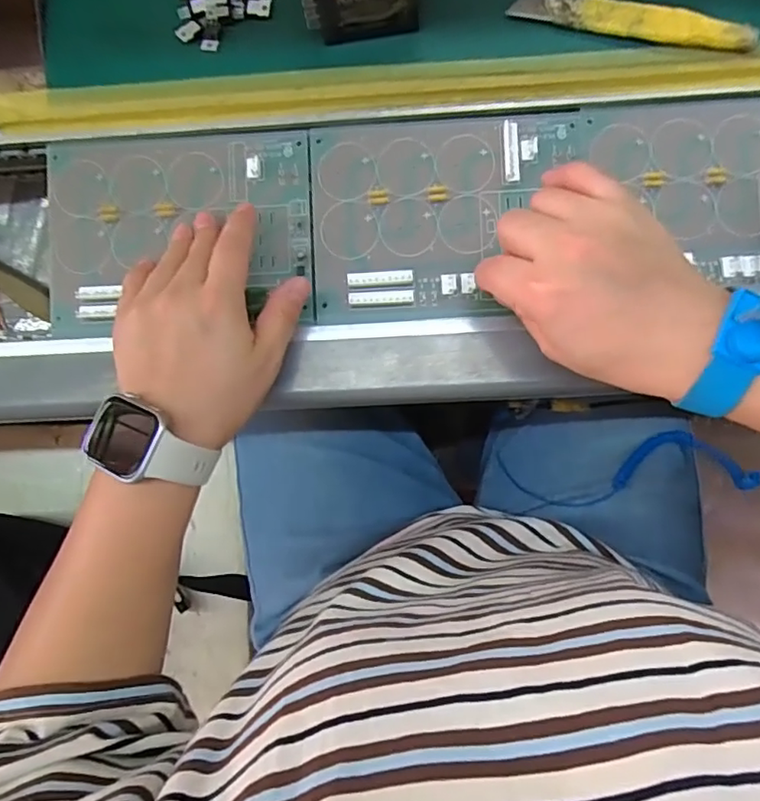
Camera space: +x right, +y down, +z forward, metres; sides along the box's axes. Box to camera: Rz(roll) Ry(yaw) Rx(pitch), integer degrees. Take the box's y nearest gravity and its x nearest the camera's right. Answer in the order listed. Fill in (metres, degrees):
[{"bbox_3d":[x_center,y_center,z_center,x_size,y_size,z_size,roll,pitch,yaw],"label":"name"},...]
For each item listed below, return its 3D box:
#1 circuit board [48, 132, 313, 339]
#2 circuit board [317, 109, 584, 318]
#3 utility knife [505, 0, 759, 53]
[{"bbox_3d":[-0.127,-0.105,0.359,0.167,0.008,0.120,-2,88,3],"label":"circuit board"},{"bbox_3d":[0.038,-0.112,0.350,0.158,0.005,0.121,-3,87,4],"label":"circuit board"},{"bbox_3d":[0.146,-0.219,0.332,0.135,0.014,0.018,14,89,2],"label":"utility knife"}]

